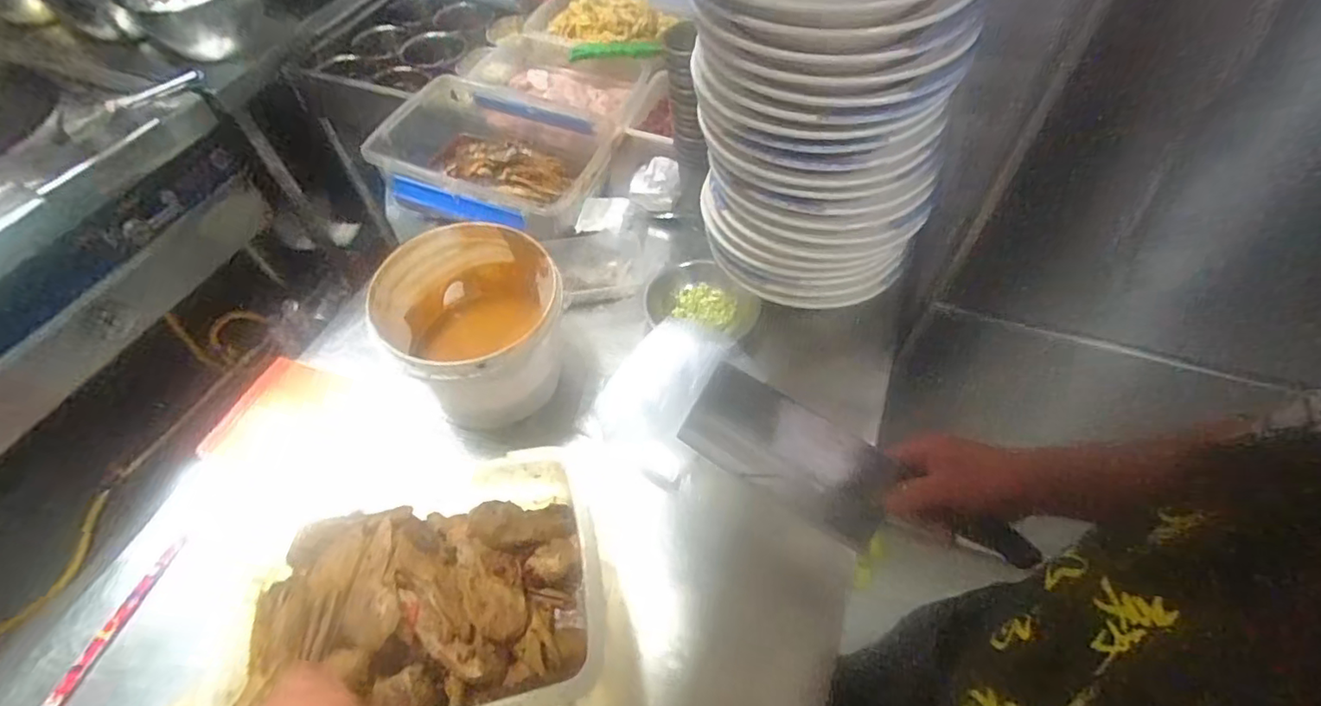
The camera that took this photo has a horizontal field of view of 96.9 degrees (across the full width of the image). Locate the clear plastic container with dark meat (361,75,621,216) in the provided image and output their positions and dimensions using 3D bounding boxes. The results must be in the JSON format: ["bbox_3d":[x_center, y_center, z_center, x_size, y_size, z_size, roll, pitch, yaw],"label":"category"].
[{"bbox_3d":[-0.276,-0.327,0.998,0.380,0.114,0.281,18,56,15],"label":"clear plastic container with dark meat"}]

